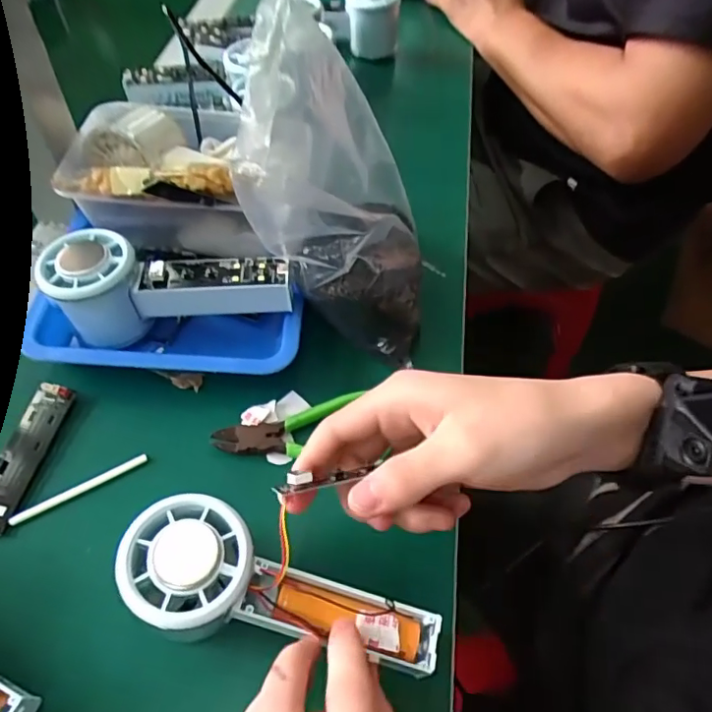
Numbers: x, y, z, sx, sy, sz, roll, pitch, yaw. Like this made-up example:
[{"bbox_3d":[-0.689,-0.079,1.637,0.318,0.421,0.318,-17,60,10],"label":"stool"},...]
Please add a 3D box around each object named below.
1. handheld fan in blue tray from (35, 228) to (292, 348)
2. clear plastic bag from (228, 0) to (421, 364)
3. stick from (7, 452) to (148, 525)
[{"bbox_3d":[-0.119,-0.041,0.363,0.147,0.069,0.049,-2,55,-5],"label":"handheld fan in blue tray"},{"bbox_3d":[-0.006,-0.099,0.338,0.111,0.171,0.139,1,55,-3],"label":"clear plastic bag"},{"bbox_3d":[-0.158,0.076,0.317,0.076,0.004,0.005,-27,61,-21],"label":"stick"}]

